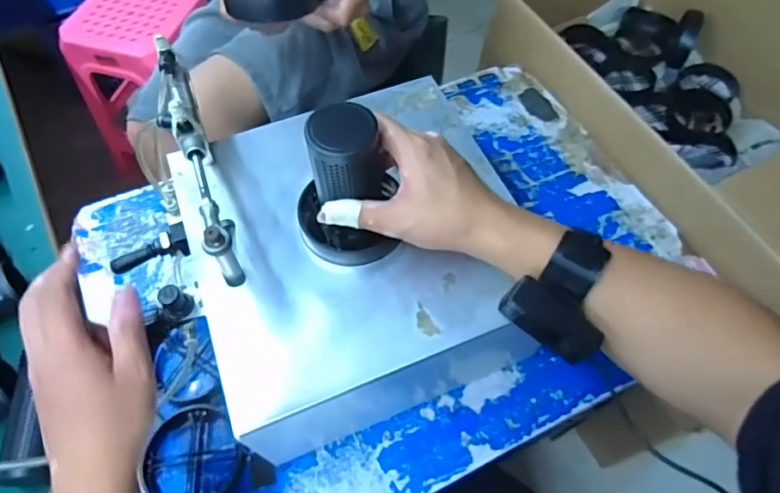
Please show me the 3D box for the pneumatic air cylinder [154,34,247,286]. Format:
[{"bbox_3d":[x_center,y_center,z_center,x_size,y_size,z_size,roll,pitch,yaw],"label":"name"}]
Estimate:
[{"bbox_3d":[-0.176,-0.082,0.464,0.028,0.089,0.230,-20,62,-11],"label":"pneumatic air cylinder"}]

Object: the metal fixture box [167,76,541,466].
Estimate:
[{"bbox_3d":[-0.036,0.013,0.540,0.287,0.170,0.294,-17,61,-10],"label":"metal fixture box"}]

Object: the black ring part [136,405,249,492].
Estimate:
[{"bbox_3d":[-0.195,0.211,0.513,0.099,0.014,0.102,0,60,0],"label":"black ring part"}]

